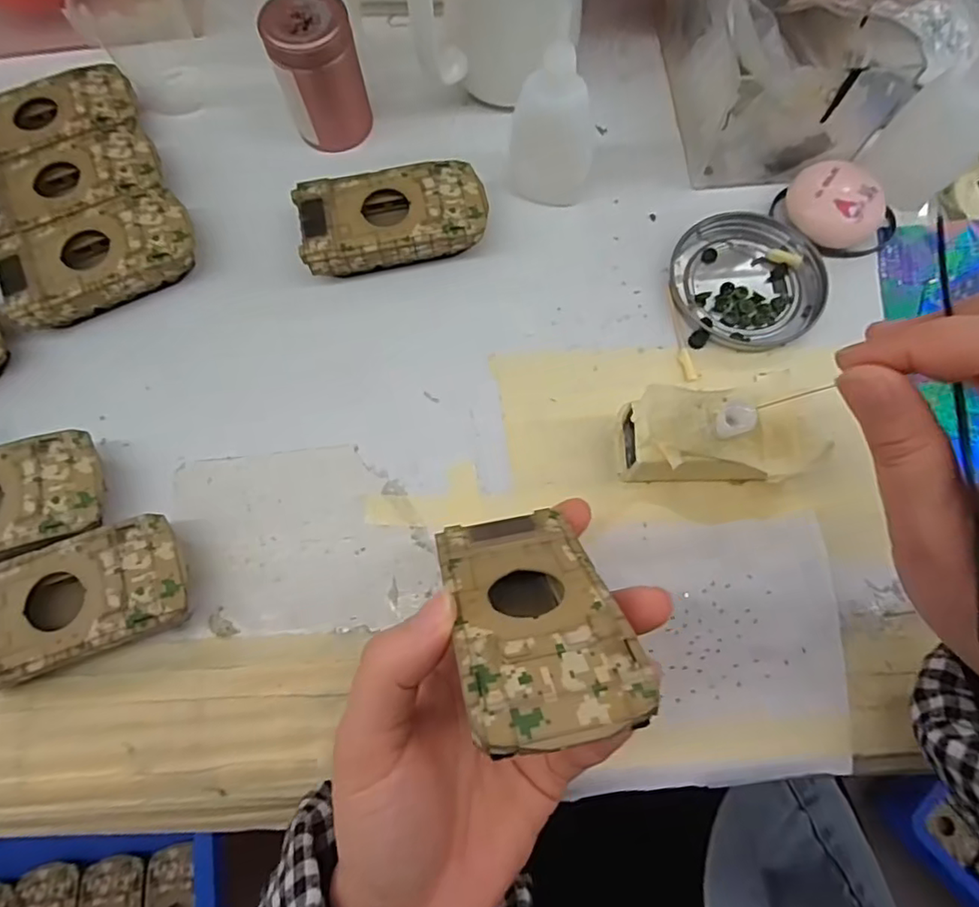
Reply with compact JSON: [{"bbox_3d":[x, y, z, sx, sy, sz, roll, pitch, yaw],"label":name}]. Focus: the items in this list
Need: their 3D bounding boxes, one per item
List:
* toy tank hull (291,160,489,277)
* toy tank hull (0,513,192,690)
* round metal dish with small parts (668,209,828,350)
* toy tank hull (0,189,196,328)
[{"bbox_3d":[-0.051,-0.124,0.318,0.096,0.025,0.051,-12,72,-3],"label":"toy tank hull"},{"bbox_3d":[-0.180,0.066,0.259,0.094,0.023,0.050,-21,73,-5],"label":"toy tank hull"},{"bbox_3d":[0.137,-0.094,0.314,0.075,0.013,0.078,0,72,1],"label":"round metal dish with small parts"},{"bbox_3d":[-0.203,-0.100,0.315,0.094,0.030,0.048,-28,73,-8],"label":"toy tank hull"}]

